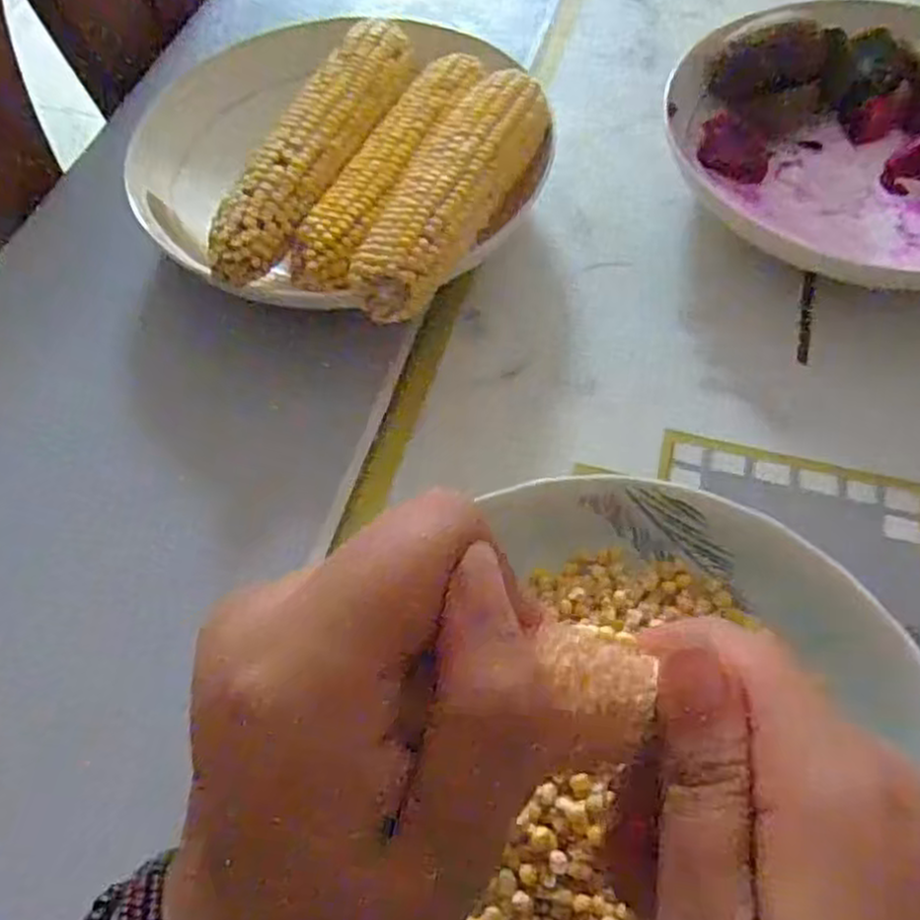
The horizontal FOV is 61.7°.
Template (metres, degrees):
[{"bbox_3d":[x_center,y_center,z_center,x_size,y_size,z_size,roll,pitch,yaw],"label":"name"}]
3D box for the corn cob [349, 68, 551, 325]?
[{"bbox_3d":[0.000,-0.120,0.331,0.037,0.033,0.156,16,61,12],"label":"corn cob"}]

